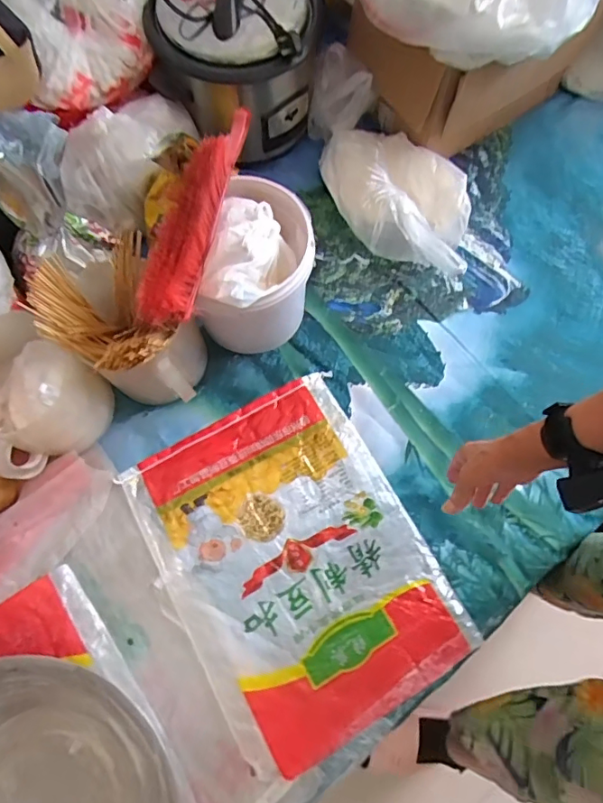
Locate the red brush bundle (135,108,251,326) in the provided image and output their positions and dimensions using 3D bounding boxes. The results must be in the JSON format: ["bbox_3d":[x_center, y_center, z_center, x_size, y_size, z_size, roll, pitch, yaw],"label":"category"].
[{"bbox_3d":[-0.133,-0.266,0.670,0.060,0.094,0.392,10,71,3],"label":"red brush bundle"}]

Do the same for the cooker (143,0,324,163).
[{"bbox_3d":[-0.103,-0.568,0.844,0.260,0.225,0.225,-1,71,-1],"label":"cooker"}]

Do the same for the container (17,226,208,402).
[{"bbox_3d":[-0.246,-0.104,0.727,0.193,0.197,0.181,1,70,-2],"label":"container"}]

